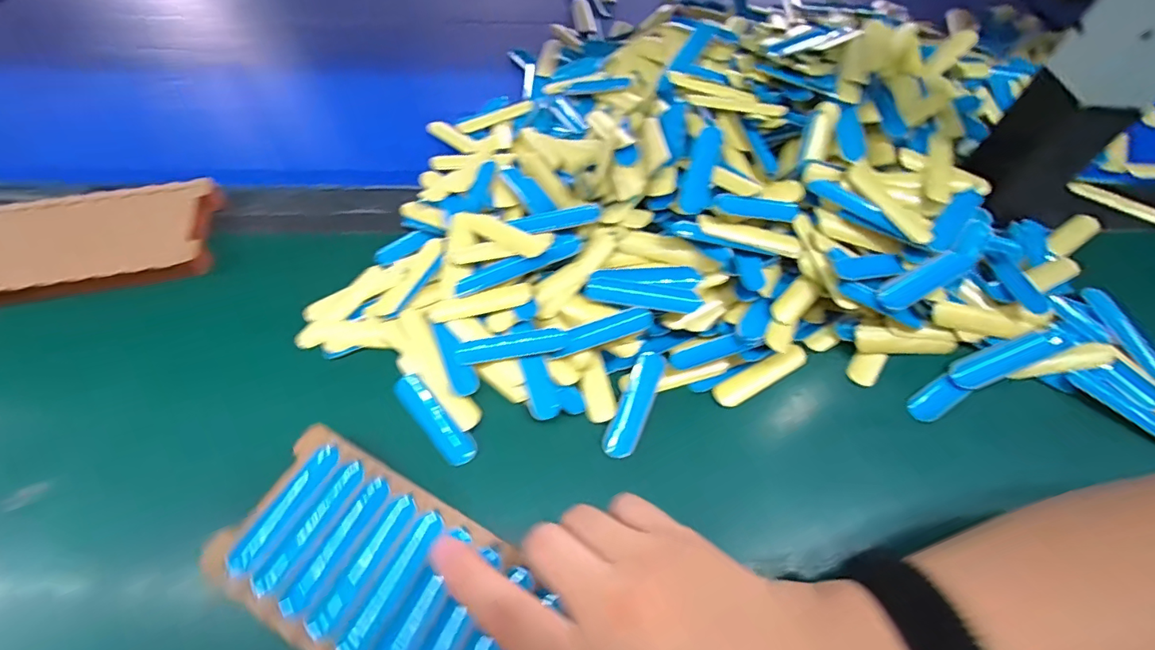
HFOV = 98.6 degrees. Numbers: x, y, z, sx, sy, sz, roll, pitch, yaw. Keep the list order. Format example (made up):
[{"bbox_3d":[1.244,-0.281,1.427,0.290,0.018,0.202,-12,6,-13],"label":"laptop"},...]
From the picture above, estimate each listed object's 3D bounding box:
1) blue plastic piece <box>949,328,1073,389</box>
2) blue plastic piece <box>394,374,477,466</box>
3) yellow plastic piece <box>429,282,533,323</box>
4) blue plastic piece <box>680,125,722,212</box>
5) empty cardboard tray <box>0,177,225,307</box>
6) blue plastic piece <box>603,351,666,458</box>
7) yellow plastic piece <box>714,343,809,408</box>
[{"bbox_3d":[0.257,0.017,0.292,0.087,0.020,0.016,-16,58,-12],"label":"blue plastic piece"},{"bbox_3d":[-0.076,0.052,0.270,0.016,0.015,0.061,-36,64,-23],"label":"blue plastic piece"},{"bbox_3d":[-0.056,-0.013,0.293,0.061,0.006,0.014,-13,56,8],"label":"yellow plastic piece"},{"bbox_3d":[0.075,-0.094,0.298,0.016,0.004,0.060,15,74,8],"label":"blue plastic piece"},{"bbox_3d":[-0.324,-0.051,0.313,0.170,0.015,0.084,-9,57,-8],"label":"empty cardboard tray"},{"bbox_3d":[0.032,0.043,0.273,0.016,0.010,0.061,22,58,12],"label":"blue plastic piece"},{"bbox_3d":[0.105,0.028,0.283,0.062,0.006,0.014,-24,60,-16],"label":"yellow plastic piece"}]

